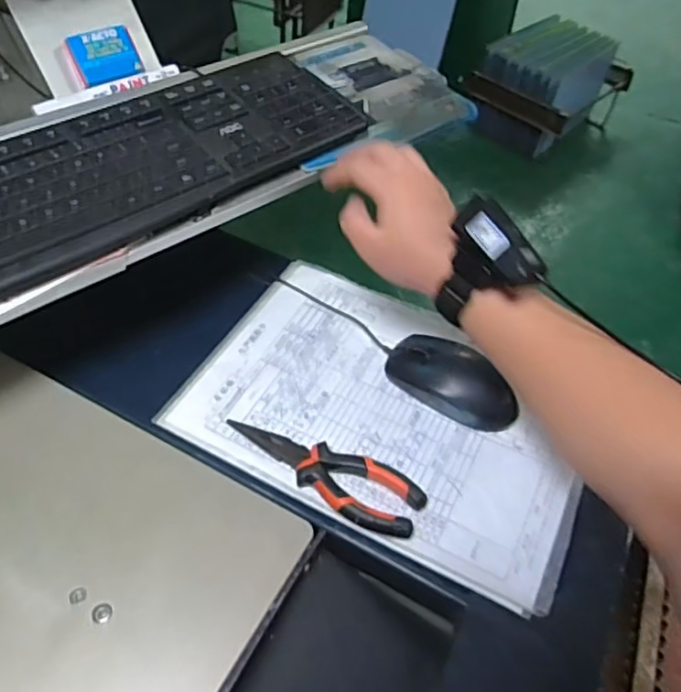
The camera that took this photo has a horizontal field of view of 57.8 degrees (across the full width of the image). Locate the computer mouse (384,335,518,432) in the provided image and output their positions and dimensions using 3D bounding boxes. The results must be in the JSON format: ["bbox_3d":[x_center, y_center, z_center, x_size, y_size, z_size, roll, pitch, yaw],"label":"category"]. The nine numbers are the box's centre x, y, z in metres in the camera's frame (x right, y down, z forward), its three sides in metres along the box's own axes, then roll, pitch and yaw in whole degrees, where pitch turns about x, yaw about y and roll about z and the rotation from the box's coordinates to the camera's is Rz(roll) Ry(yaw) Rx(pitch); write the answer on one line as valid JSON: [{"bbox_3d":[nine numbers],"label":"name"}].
[{"bbox_3d":[0.092,0.026,0.506,0.110,0.033,0.053,31,54,20],"label":"computer mouse"}]

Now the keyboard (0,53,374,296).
[{"bbox_3d":[-0.174,-0.144,0.495,0.462,0.038,0.148,-32,56,-29],"label":"keyboard"}]

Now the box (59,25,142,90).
[{"bbox_3d":[-0.218,-0.267,0.571,0.059,0.045,0.015,-31,19,-27],"label":"box"}]

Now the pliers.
[{"bbox_3d":[-0.011,0.088,0.453,0.150,0.014,0.046,31,54,20],"label":"pliers"}]

